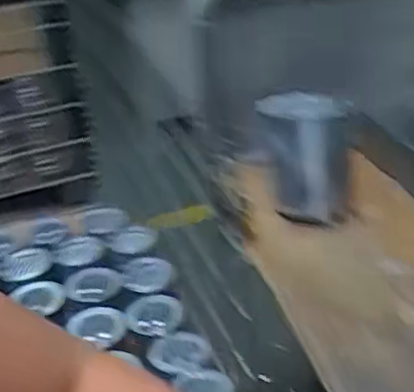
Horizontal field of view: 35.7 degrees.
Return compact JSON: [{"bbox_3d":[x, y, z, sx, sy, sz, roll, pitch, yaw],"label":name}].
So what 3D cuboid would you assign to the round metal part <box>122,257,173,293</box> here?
[{"bbox_3d":[-0.099,0.130,1.085,0.078,0.024,0.078,-4,34,3],"label":"round metal part"}]

